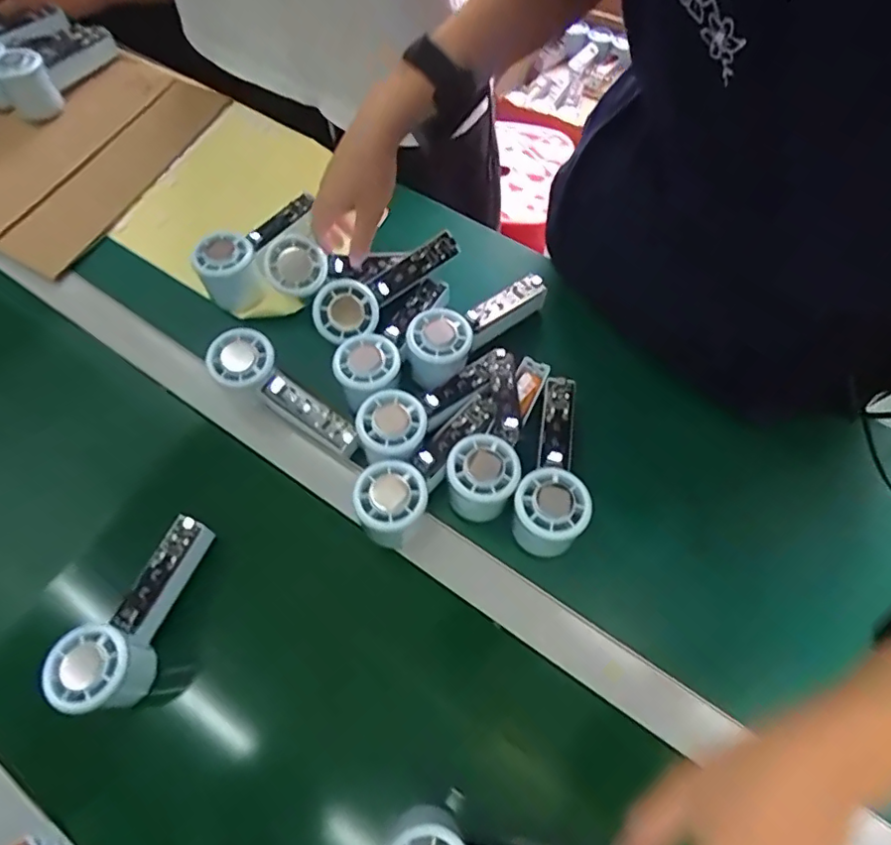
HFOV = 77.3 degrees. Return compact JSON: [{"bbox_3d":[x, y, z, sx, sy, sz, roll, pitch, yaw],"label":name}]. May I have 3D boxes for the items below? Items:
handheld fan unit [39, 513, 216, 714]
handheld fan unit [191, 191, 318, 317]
[{"bbox_3d":[-0.242,0.145,0.440,0.051,0.052,0.148,21,68,12],"label":"handheld fan unit"},{"bbox_3d":[-0.187,-0.186,0.580,0.051,0.058,0.153,37,73,18],"label":"handheld fan unit"}]

